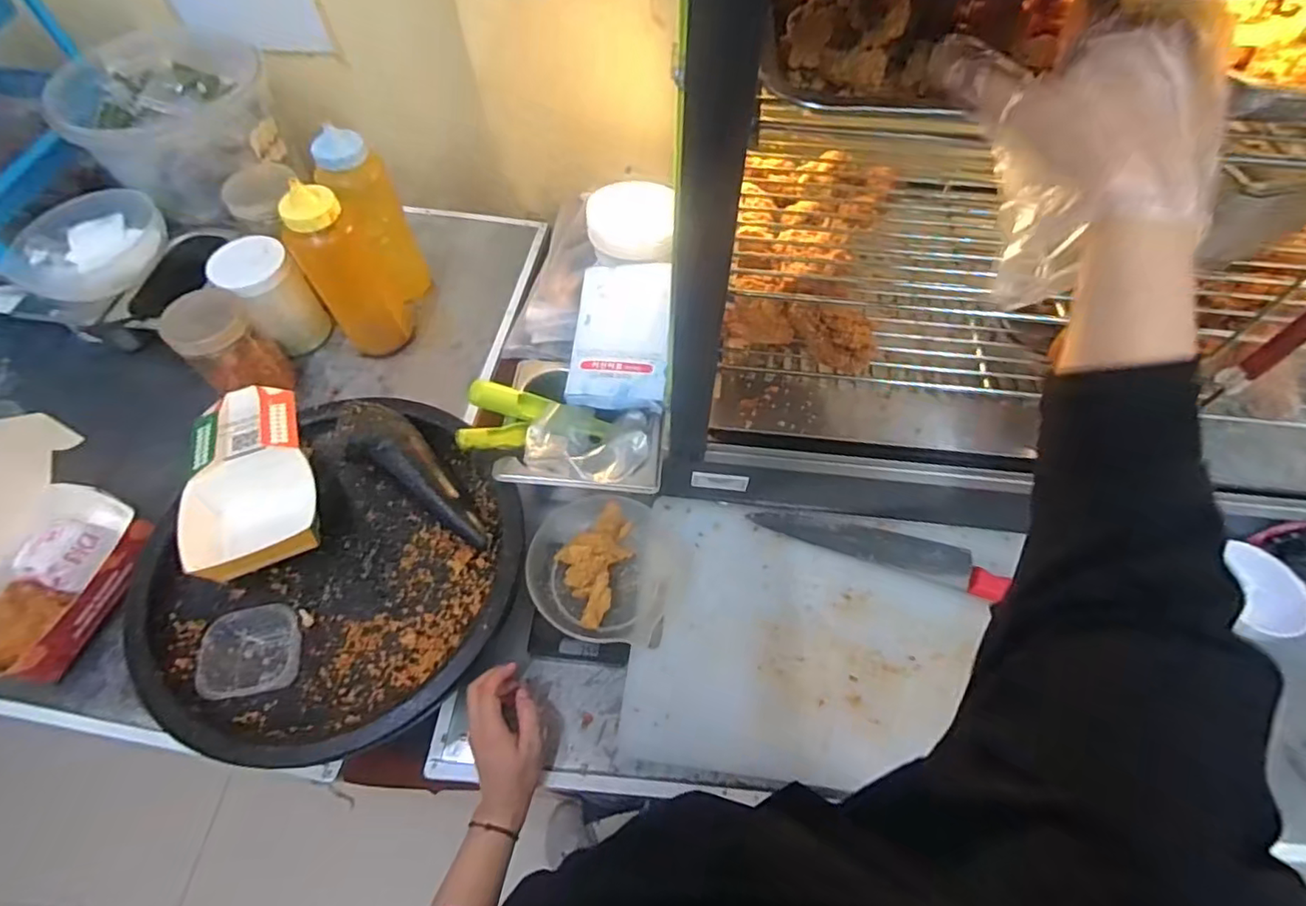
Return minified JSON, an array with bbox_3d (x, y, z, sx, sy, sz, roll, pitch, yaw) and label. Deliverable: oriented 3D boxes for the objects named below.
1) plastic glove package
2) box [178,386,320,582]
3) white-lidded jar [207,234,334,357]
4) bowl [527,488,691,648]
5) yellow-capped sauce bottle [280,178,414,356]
[{"bbox_3d":[-0.034,-0.154,0.707,0.105,0.023,0.229,3,59,3],"label":"plastic glove package"},{"bbox_3d":[-0.421,0.016,0.617,0.111,0.049,0.230,-25,62,-13],"label":"box"},{"bbox_3d":[-0.482,-0.197,0.757,0.084,0.124,0.082,0,59,0],"label":"white-lidded jar"},{"bbox_3d":[-0.045,0.110,0.626,0.156,0.066,0.165,0,59,0],"label":"bowl"},{"bbox_3d":[-0.375,-0.225,0.727,0.087,0.219,0.075,-34,65,-18],"label":"yellow-capped sauce bottle"}]

